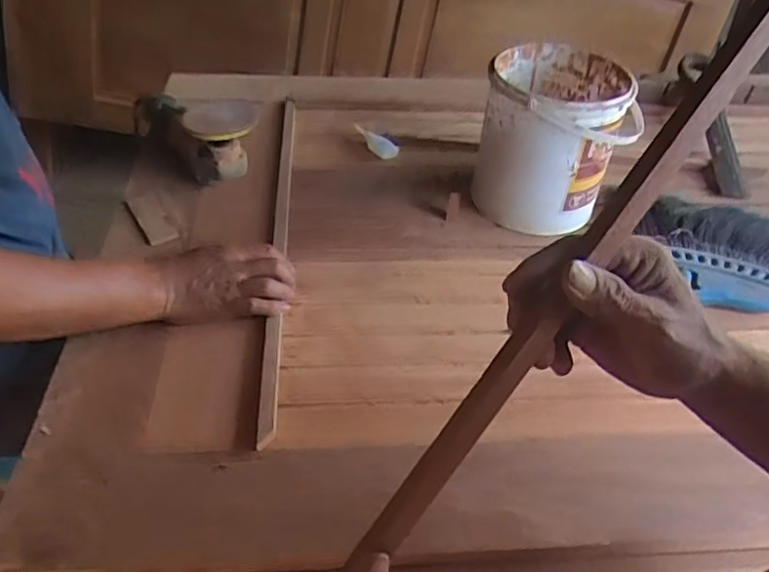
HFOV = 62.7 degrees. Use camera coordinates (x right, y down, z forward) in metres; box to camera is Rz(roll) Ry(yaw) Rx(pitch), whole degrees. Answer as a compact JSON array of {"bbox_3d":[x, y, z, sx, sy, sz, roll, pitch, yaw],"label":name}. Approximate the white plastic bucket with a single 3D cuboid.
[{"bbox_3d":[0.224,-0.200,0.854,0.175,0.188,0.182,2,44,-2],"label":"white plastic bucket"}]

